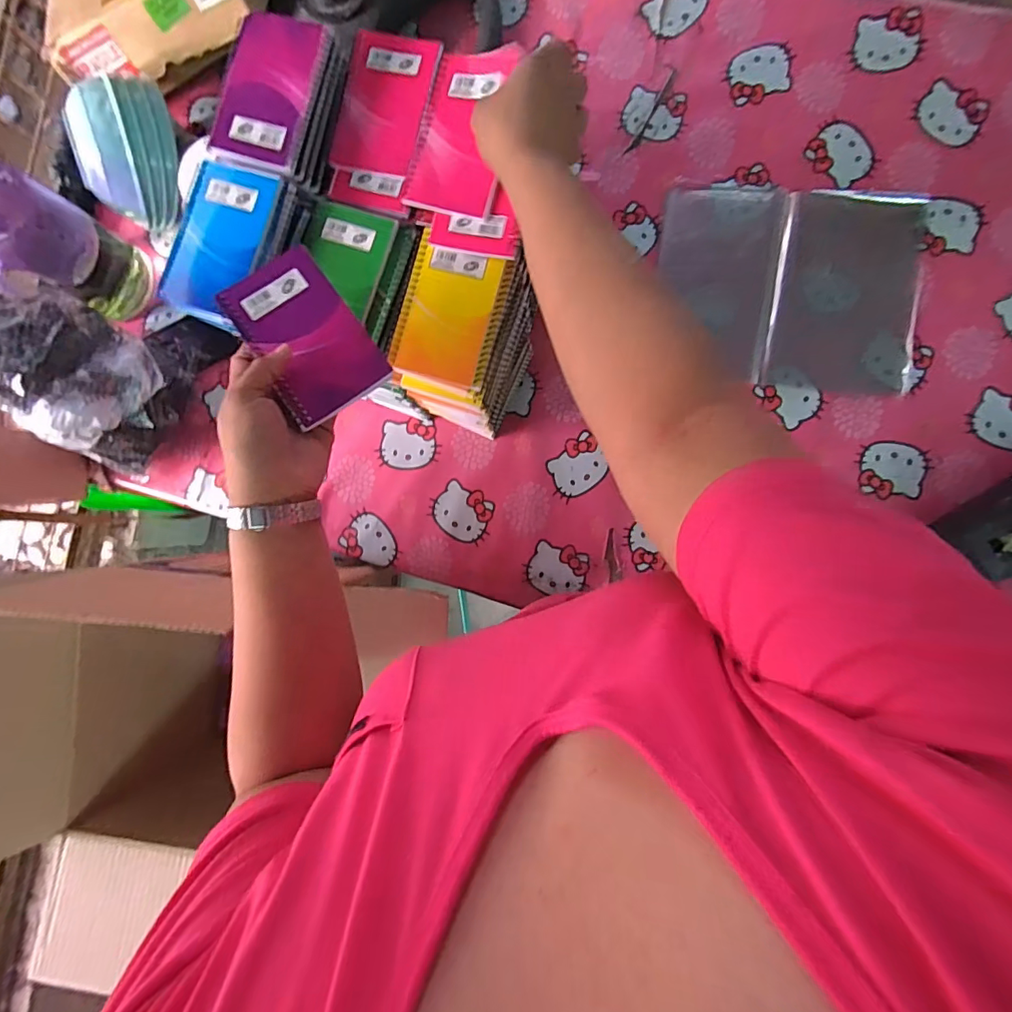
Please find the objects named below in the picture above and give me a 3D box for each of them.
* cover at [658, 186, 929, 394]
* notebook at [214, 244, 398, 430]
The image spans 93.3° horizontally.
[{"bbox_3d":[0.368,-0.291,0.627,0.320,0.012,0.247,8,91,6],"label":"cover"},{"bbox_3d":[-0.155,-0.133,0.369,0.082,0.012,0.131,-33,81,-6],"label":"notebook"}]

